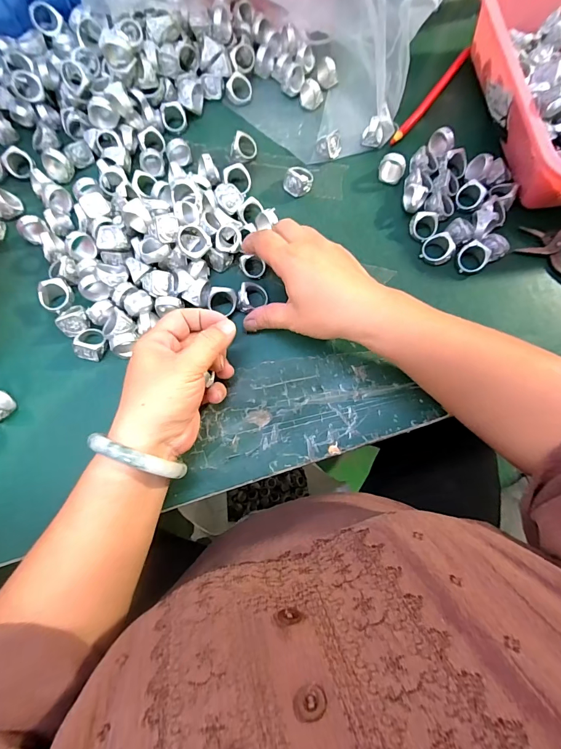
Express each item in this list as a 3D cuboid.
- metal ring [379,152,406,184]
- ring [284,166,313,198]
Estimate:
[{"bbox_3d":[0.111,-0.207,0.368,0.025,0.025,0.015,32,78,6],"label":"metal ring"},{"bbox_3d":[0.019,-0.194,0.367,0.029,0.019,0.022,-33,79,-8],"label":"ring"}]

